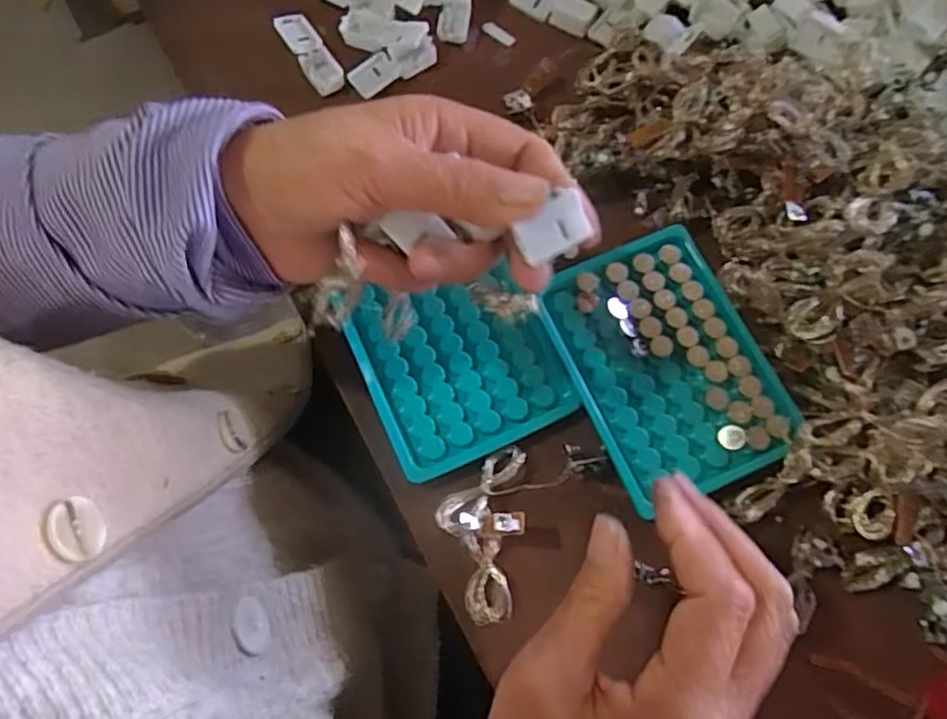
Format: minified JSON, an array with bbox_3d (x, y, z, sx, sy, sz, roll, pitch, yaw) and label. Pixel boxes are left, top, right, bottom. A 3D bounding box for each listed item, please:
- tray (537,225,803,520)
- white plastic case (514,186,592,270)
[{"bbox_3d":[0.098,0.001,0.337,0.093,0.009,0.130,-23,74,-5],"label":"tray"},{"bbox_3d":[0.030,-0.048,0.241,0.028,0.004,0.020,-30,116,-4],"label":"white plastic case"}]

